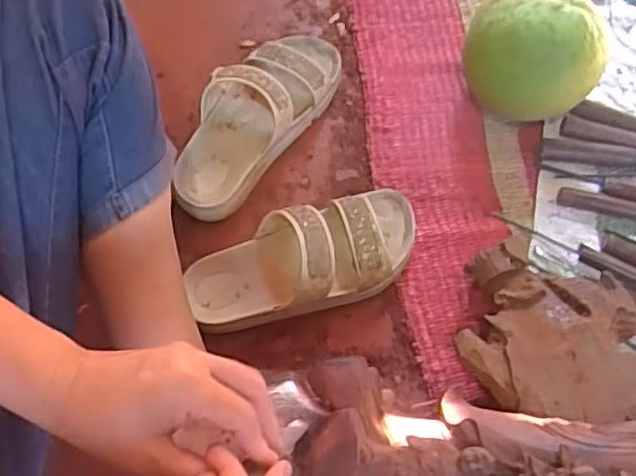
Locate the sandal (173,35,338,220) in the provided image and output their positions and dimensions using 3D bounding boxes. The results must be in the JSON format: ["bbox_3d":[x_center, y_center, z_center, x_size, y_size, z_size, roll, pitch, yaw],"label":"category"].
[{"bbox_3d":[-0.064,-0.127,0.663,0.089,0.068,0.232,36,71,11],"label":"sandal"}]

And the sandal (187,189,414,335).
[{"bbox_3d":[-0.010,0.017,0.603,0.216,0.064,0.089,-18,70,-9],"label":"sandal"}]

